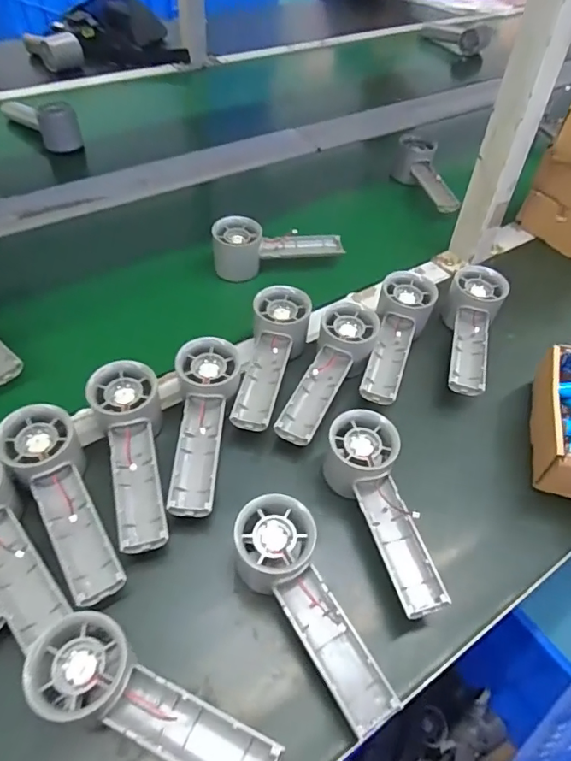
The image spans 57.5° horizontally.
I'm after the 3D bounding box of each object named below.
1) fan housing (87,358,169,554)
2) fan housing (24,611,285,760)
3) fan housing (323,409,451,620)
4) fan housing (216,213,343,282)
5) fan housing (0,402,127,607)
[{"bbox_3d":[-0.122,0.055,0.421,0.054,0.038,0.155,-11,53,-15],"label":"fan housing"},{"bbox_3d":[-0.079,0.203,0.321,0.157,0.058,0.053,20,51,10],"label":"fan housing"},{"bbox_3d":[0.073,0.097,0.404,0.062,0.038,0.154,-6,52,-12],"label":"fan housing"},{"bbox_3d":[-0.007,-0.161,0.628,0.159,0.052,0.049,-6,52,-11],"label":"fan housing"},{"bbox_3d":[-0.166,0.087,0.390,0.053,0.041,0.154,-24,57,-24],"label":"fan housing"}]

